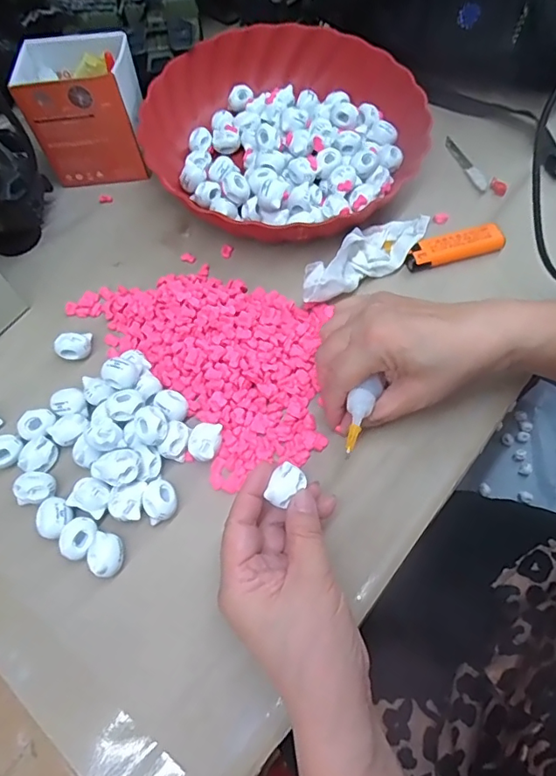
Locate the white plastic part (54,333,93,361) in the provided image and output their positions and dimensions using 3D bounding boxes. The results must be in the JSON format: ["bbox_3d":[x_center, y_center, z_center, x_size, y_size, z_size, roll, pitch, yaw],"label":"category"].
[{"bbox_3d":[-0.157,-0.032,0.385,0.026,0.016,0.018,-14,63,-4],"label":"white plastic part"}]

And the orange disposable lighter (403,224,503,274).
[{"bbox_3d":[0.142,-0.115,0.403,0.079,0.006,0.024,-15,83,-1],"label":"orange disposable lighter"}]

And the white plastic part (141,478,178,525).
[{"bbox_3d":[-0.077,0.073,0.323,0.022,0.018,0.024,-1,63,3],"label":"white plastic part"}]

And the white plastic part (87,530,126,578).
[{"bbox_3d":[-0.106,0.104,0.311,0.022,0.015,0.023,28,68,17],"label":"white plastic part"}]

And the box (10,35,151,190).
[{"bbox_3d":[-0.168,-0.248,0.452,0.091,0.099,0.067,-1,63,3],"label":"box"}]

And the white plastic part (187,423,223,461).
[{"bbox_3d":[-0.050,0.037,0.342,0.021,0.013,0.025,7,63,7],"label":"white plastic part"}]

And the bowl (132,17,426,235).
[{"bbox_3d":[0.006,-0.232,0.455,0.227,0.060,0.229,-1,63,3],"label":"bowl"}]

